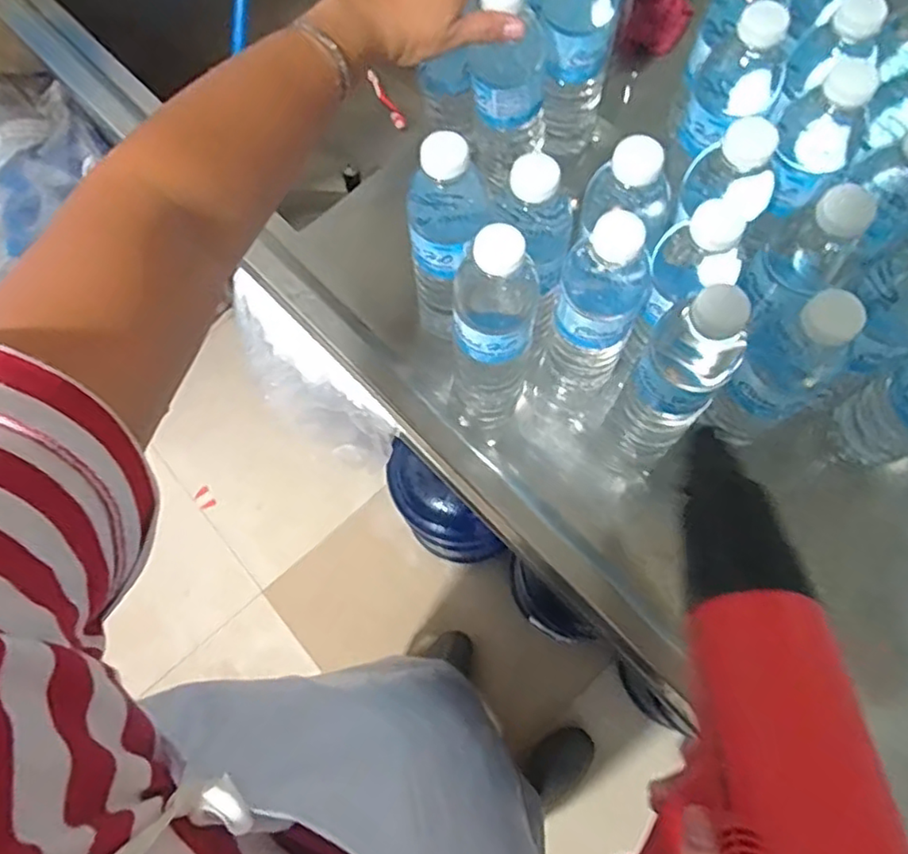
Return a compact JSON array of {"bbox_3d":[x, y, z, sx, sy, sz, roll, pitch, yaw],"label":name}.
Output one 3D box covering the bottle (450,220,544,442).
[{"bbox_3d":[0.026,-0.058,0.483,0.063,0.231,0.066,-1,71,2],"label":"bottle"}]

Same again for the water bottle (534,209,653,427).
[{"bbox_3d":[0.104,-0.075,0.483,0.061,0.220,0.066,17,73,8],"label":"water bottle"}]

